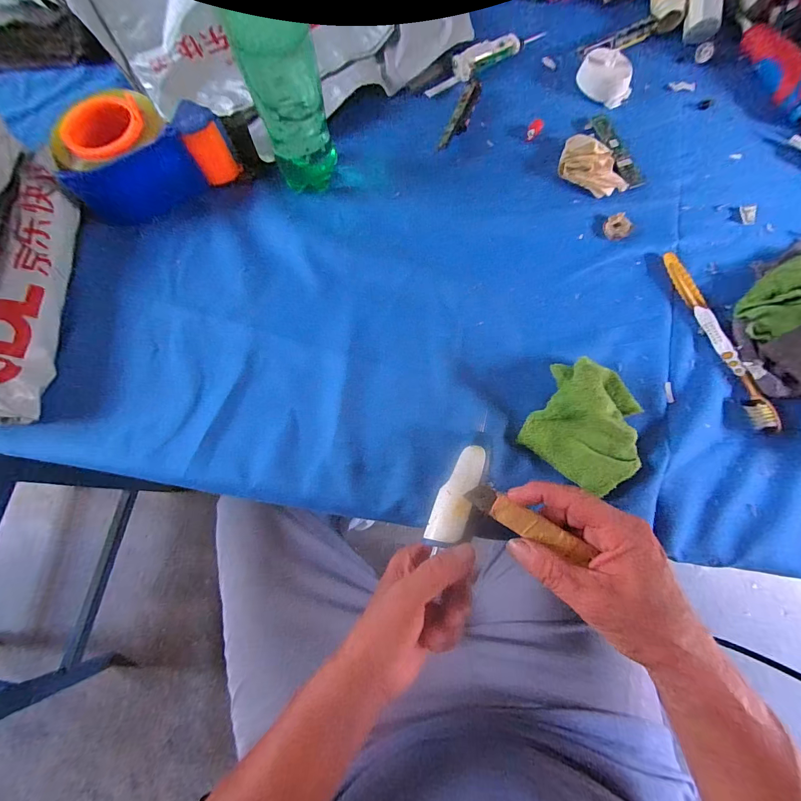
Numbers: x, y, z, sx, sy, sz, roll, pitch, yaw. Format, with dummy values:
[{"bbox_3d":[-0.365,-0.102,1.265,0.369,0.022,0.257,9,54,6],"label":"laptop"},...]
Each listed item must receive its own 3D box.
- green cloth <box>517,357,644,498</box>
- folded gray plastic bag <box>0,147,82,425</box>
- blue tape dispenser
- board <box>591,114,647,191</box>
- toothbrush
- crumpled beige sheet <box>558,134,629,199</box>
[{"bbox_3d":[0.159,0.014,0.306,0.088,0.045,0.106,25,78,7],"label":"green cloth"},{"bbox_3d":[-0.343,-0.104,0.341,0.049,0.050,0.251,0,77,1],"label":"folded gray plastic bag"},{"bbox_3d":[-0.253,-0.245,0.368,0.154,0.059,0.093,-29,78,-5],"label":"blue tape dispenser"},{"bbox_3d":[0.229,-0.268,0.392,0.023,0.004,0.097,-19,77,-3],"label":"board"},{"bbox_3d":[0.291,-0.059,0.336,0.019,0.014,0.181,-15,77,-2],"label":"toothbrush"},{"bbox_3d":[0.197,-0.240,0.379,0.076,0.024,0.040,44,81,10],"label":"crumpled beige sheet"}]

